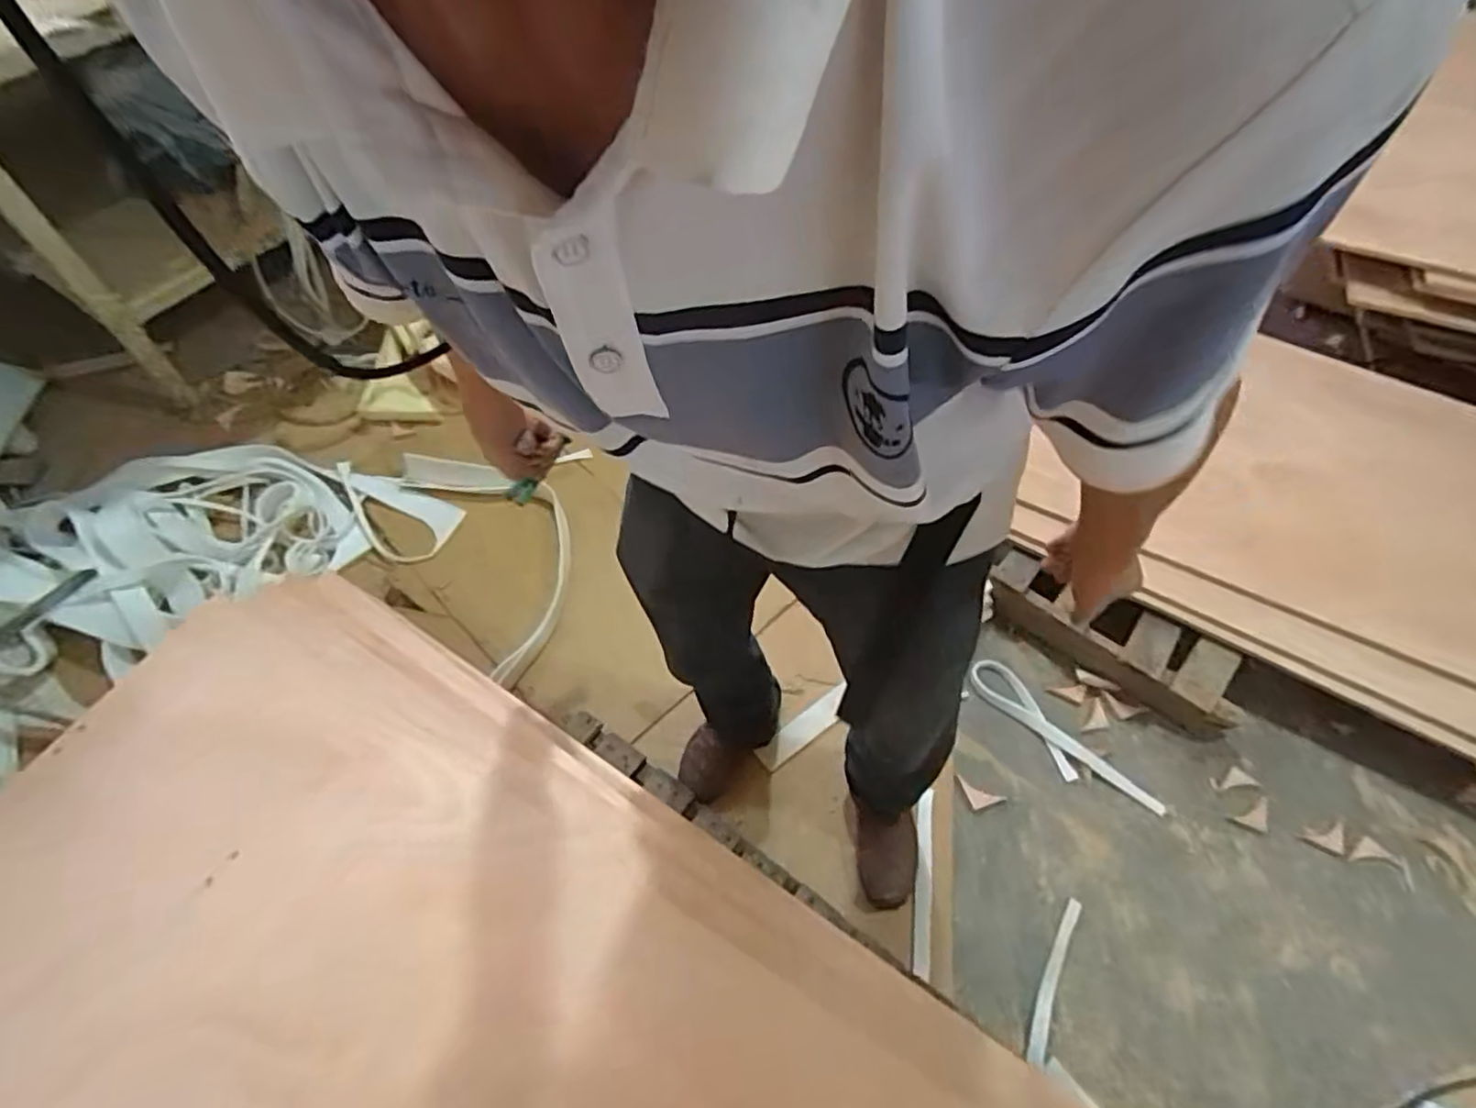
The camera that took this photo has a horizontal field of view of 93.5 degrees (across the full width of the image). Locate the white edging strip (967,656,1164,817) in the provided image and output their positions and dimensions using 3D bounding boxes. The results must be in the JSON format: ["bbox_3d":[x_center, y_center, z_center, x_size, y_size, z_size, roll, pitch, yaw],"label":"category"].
[{"bbox_3d":[0.598,0.348,1.304,0.087,0.020,0.385,-35,62,-19],"label":"white edging strip"}]

